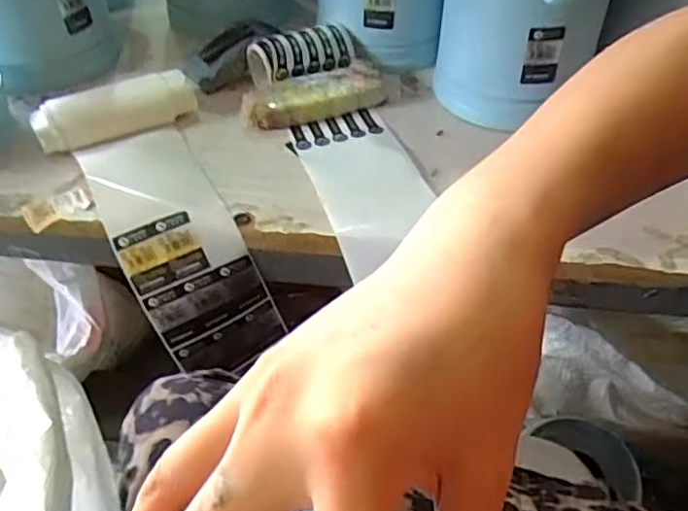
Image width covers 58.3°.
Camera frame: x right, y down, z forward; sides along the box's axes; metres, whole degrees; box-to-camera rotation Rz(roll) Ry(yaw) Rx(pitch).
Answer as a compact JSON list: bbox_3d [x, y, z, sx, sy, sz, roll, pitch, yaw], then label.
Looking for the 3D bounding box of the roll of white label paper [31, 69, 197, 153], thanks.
[{"bbox_3d":[-0.221,-0.142,0.598,0.153,0.044,0.050,-24,51,-23],"label":"roll of white label paper"}]

